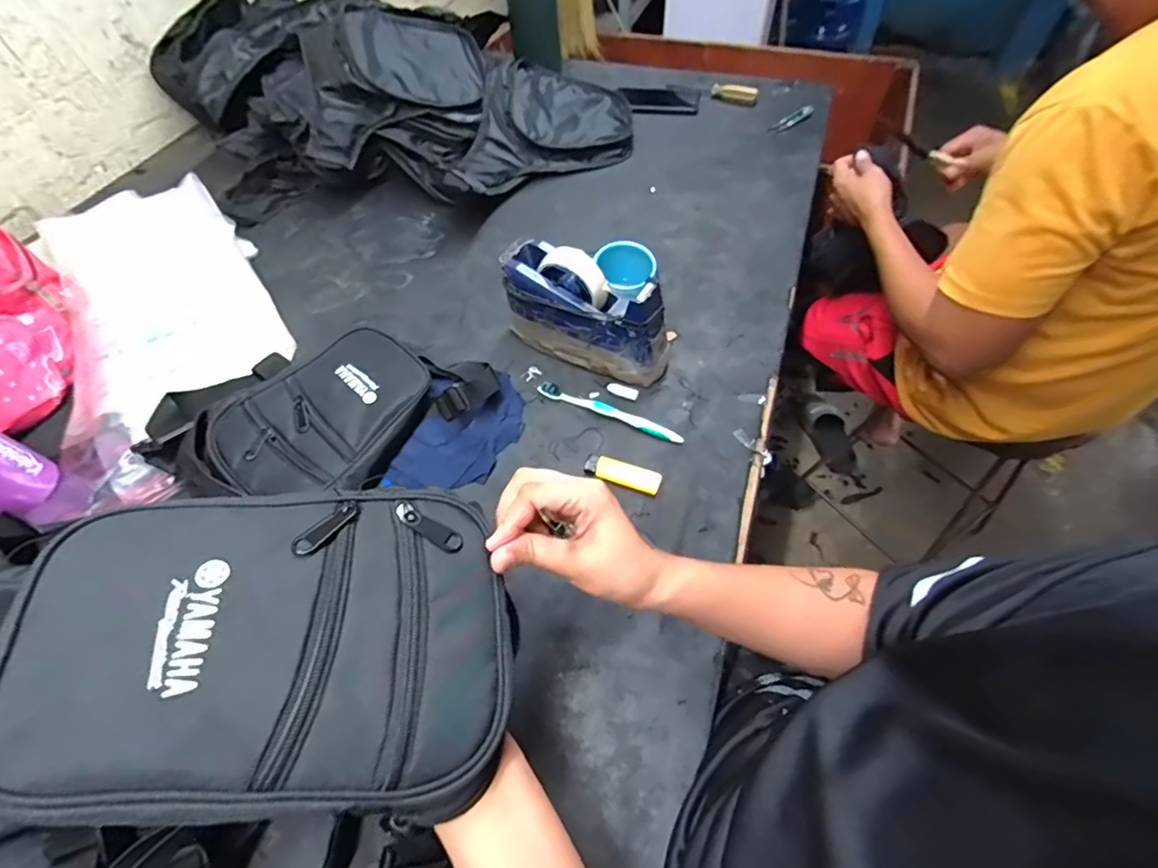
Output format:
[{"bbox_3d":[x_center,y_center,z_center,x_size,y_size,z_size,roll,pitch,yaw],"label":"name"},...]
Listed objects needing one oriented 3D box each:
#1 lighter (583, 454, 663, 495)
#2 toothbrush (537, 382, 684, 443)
[{"bbox_3d":[0.046,0.043,0.547,0.080,0.009,0.025,15,58,13],"label":"lighter"},{"bbox_3d":[0.034,-0.027,0.592,0.177,0.013,0.018,23,60,17],"label":"toothbrush"}]

